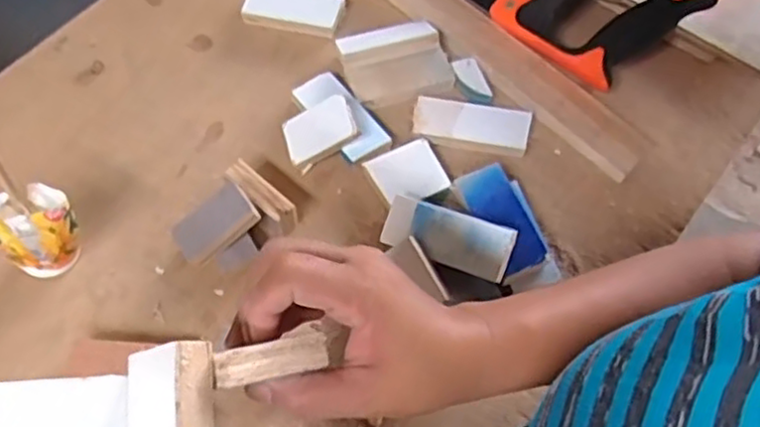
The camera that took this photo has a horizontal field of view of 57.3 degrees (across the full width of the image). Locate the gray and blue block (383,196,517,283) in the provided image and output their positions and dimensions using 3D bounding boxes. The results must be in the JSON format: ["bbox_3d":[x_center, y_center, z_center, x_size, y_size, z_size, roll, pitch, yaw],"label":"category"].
[{"bbox_3d":[0.048,0.016,0.501,0.096,0.008,0.039,18,90,28],"label":"gray and blue block"}]

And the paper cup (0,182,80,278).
[{"bbox_3d":[-0.248,0.013,0.498,0.051,0.064,0.059,39,68,17],"label":"paper cup"}]

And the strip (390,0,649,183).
[{"bbox_3d":[0.066,-0.168,0.618,0.388,0.025,0.050,41,67,17],"label":"strip"}]

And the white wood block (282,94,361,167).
[{"bbox_3d":[-0.047,-0.066,0.553,0.058,0.012,0.041,-26,67,12],"label":"white wood block"}]

